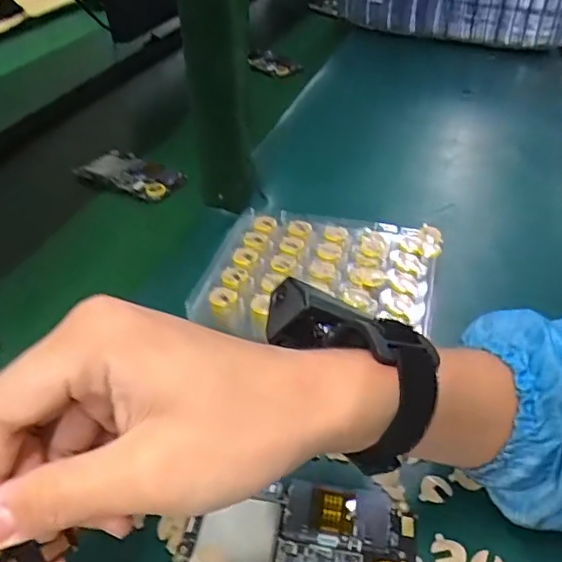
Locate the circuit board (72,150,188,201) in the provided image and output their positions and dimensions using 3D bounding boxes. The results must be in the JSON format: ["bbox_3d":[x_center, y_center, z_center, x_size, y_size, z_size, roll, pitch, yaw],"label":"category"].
[{"bbox_3d":[-0.166,-0.119,0.623,0.114,0.015,0.059,17,42,22],"label":"circuit board"}]

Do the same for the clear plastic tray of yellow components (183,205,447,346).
[{"bbox_3d":[0.030,-0.008,0.439,0.171,0.013,0.140,10,44,13],"label":"clear plastic tray of yellow components"}]

